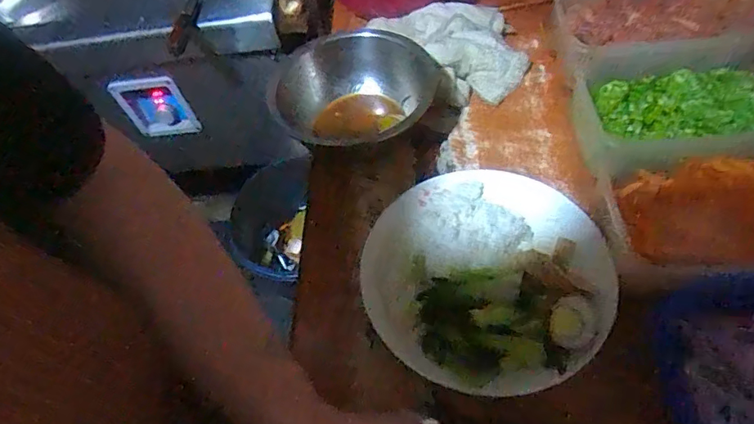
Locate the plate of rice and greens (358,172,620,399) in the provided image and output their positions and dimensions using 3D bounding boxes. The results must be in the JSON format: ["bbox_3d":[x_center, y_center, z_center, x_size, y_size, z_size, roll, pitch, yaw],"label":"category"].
[{"bbox_3d":[0.112,0.061,0.502,0.232,0.043,0.237,-2,55,3],"label":"plate of rice and greens"}]

